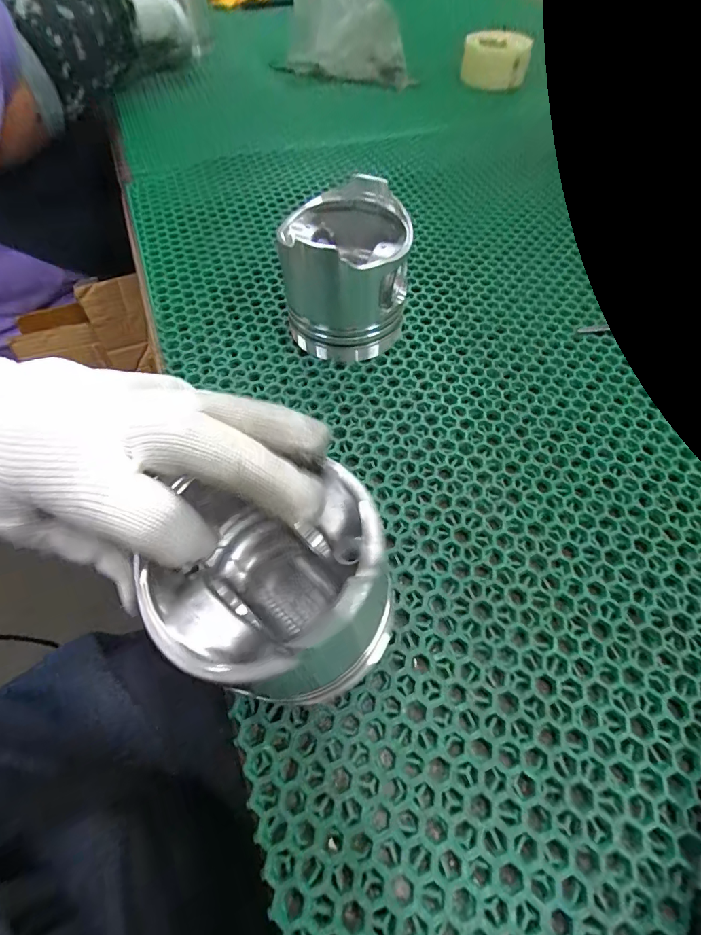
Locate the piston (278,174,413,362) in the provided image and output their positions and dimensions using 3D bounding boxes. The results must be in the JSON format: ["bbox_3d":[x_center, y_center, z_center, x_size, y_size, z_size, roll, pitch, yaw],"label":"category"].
[{"bbox_3d":[-0.004,-0.139,0.309,0.086,0.087,0.089,1,58,2],"label":"piston"}]

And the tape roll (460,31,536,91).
[{"bbox_3d":[0.220,-0.616,0.641,0.098,0.041,0.100,9,58,7],"label":"tape roll"}]

